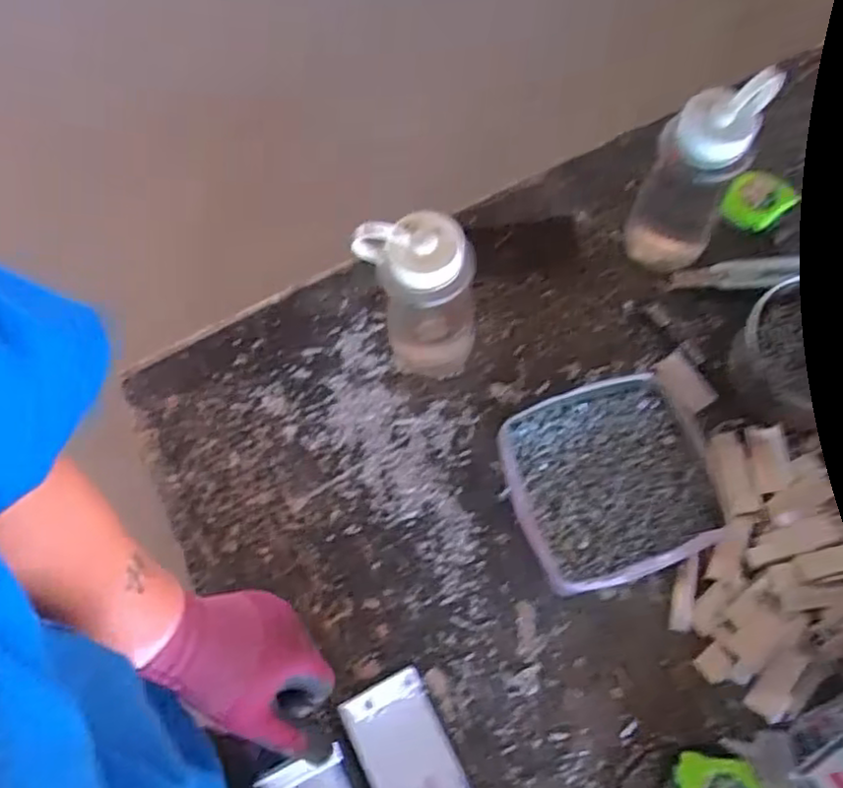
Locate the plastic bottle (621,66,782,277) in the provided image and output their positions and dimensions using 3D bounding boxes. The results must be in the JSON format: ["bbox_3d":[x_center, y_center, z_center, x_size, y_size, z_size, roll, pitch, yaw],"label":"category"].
[{"bbox_3d":[0.292,-0.234,0.755,0.091,0.216,0.086,23,69,12],"label":"plastic bottle"}]

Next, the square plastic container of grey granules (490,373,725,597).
[{"bbox_3d":[0.194,0.088,0.707,0.204,0.044,0.195,-17,66,-5],"label":"square plastic container of grey granules"}]

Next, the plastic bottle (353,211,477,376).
[{"bbox_3d":[0.000,-0.095,0.692,0.099,0.216,0.069,17,68,10],"label":"plastic bottle"}]

